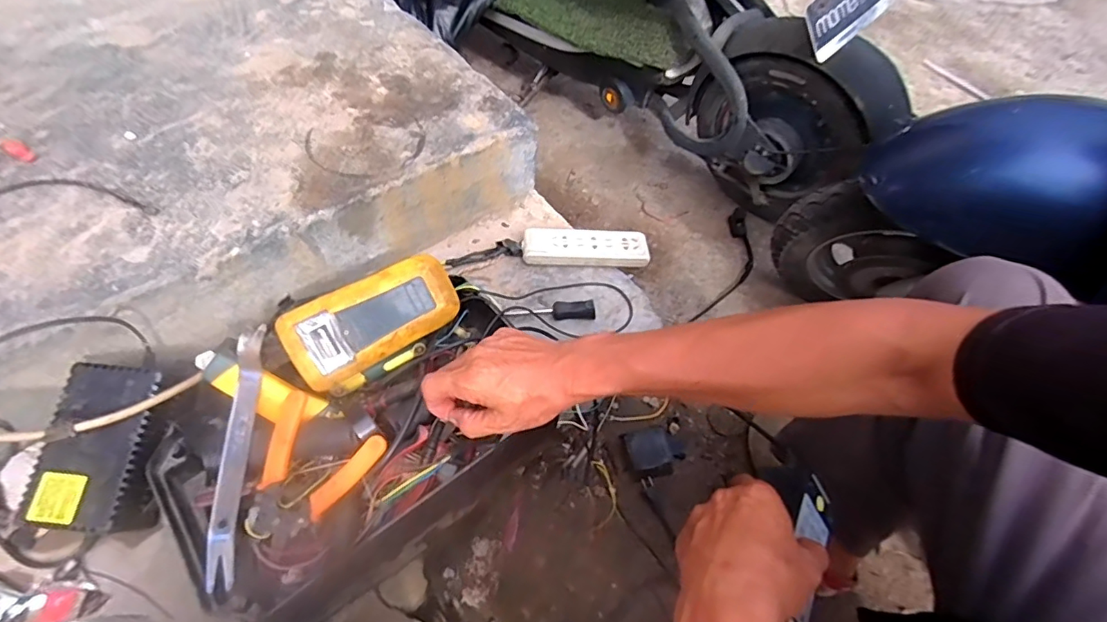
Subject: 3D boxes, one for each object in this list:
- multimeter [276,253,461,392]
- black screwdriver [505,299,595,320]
[{"bbox_3d":[-0.188,0.008,0.547,0.175,0.043,0.086,-29,99,-22],"label":"multimeter"},{"bbox_3d":[-0.004,0.002,0.687,0.118,0.020,0.023,-2,54,10],"label":"black screwdriver"}]

